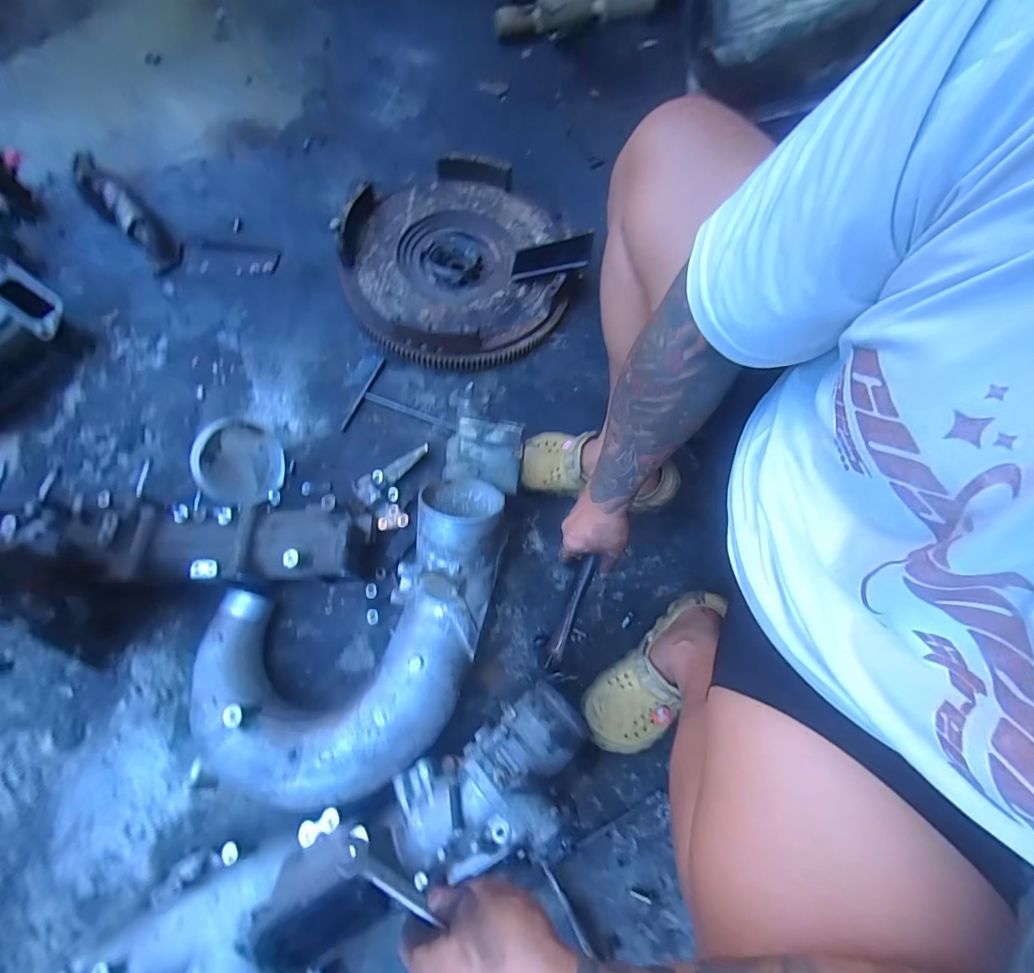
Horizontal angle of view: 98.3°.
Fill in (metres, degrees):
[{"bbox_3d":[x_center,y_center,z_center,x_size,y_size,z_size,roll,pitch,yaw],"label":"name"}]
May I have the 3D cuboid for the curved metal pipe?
[{"bbox_3d":[-0.210,0.222,0.647,0.511,0.142,0.336,-26,73,-8],"label":"curved metal pipe"}]

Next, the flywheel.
[{"bbox_3d":[-0.118,-0.474,0.951,0.457,0.111,0.460,-2,72,-2],"label":"flywheel"}]

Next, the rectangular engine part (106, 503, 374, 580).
[{"bbox_3d":[-0.435,0.096,0.753,0.367,0.125,0.133,1,71,1],"label":"rectangular engine part"}]

